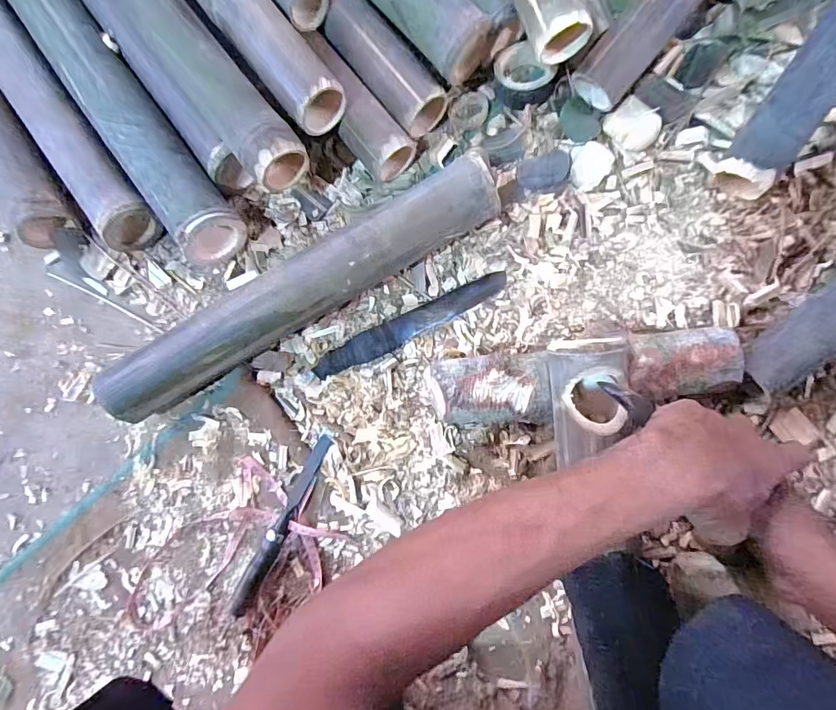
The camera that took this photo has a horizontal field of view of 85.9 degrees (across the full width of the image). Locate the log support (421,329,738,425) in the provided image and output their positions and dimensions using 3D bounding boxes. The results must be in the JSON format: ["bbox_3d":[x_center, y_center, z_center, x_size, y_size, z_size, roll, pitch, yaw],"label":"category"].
[{"bbox_3d":[0.177,0.029,0.506,0.320,0.060,0.080,-7,85,4],"label":"log support"}]

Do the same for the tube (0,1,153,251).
[{"bbox_3d":[-0.548,-0.398,0.621,0.082,0.062,0.603,-38,83,1],"label":"tube"}]

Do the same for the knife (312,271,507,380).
[{"bbox_3d":[-0.008,-0.038,0.559,0.254,0.033,0.036,-27,84,4],"label":"knife"}]

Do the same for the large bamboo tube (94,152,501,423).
[{"bbox_3d":[-0.139,-0.073,0.535,0.513,0.081,0.075,-30,83,2],"label":"large bamboo tube"}]

